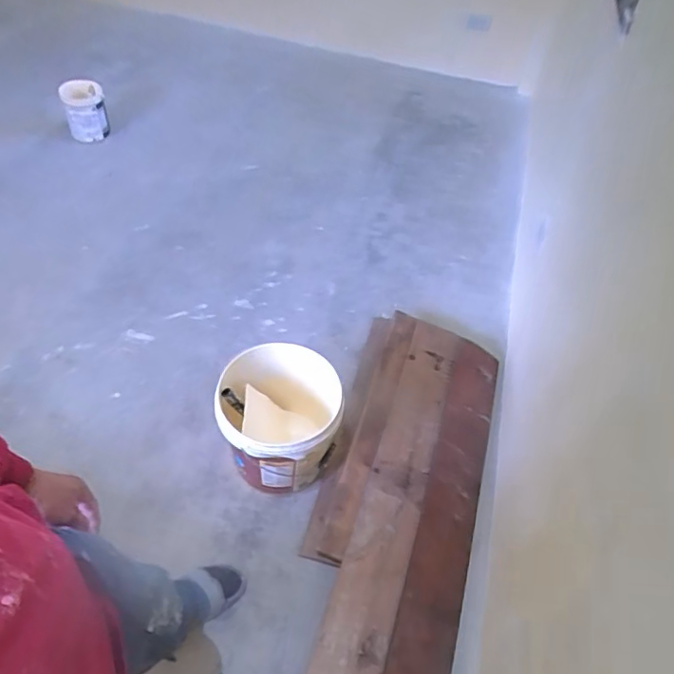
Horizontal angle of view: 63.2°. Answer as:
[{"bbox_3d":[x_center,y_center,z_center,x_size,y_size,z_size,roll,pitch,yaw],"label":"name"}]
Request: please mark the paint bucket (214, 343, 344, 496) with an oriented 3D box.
[{"bbox_3d":[-0.149,0.235,1.437,0.296,0.311,0.304,4,50,-2],"label":"paint bucket"}]

